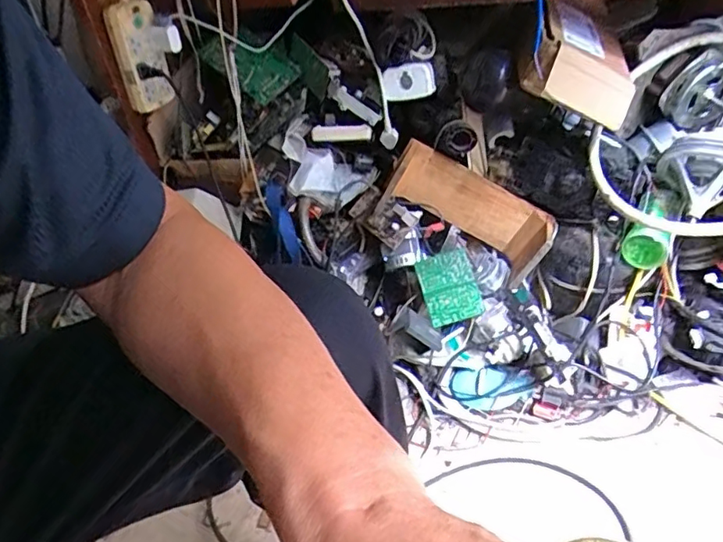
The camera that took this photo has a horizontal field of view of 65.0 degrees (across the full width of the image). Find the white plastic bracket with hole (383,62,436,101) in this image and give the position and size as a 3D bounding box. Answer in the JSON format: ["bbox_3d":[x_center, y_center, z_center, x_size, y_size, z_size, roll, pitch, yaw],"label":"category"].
[{"bbox_3d":[0.082,-0.323,0.967,0.085,0.054,0.033,0,35,7],"label":"white plastic bracket with hole"}]

